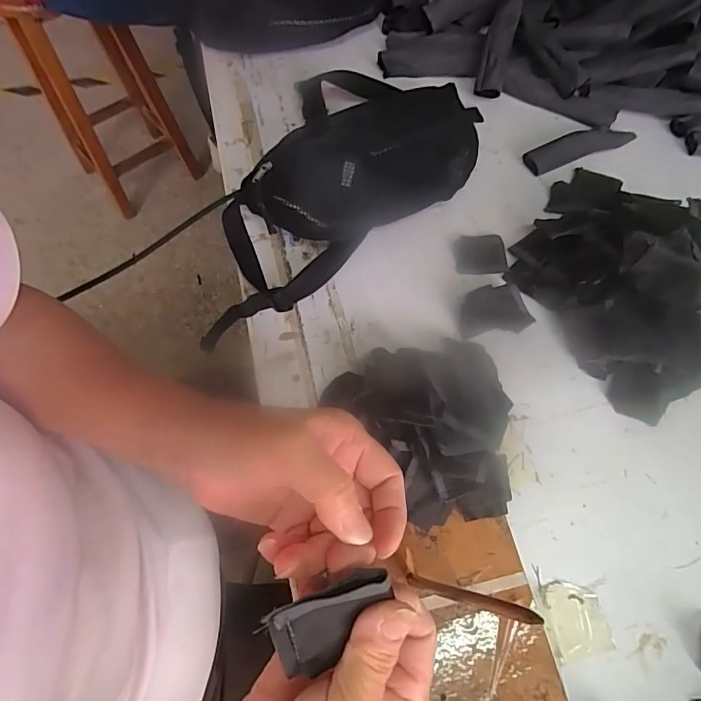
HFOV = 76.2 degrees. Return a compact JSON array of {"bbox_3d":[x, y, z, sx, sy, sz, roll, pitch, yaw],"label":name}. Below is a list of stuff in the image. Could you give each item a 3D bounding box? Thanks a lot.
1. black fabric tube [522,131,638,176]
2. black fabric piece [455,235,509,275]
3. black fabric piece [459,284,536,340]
[{"bbox_3d":[0.273,-0.241,0.531,0.137,0.021,0.028,-19,68,-8],"label":"black fabric tube"},{"bbox_3d":[0.140,-0.104,0.482,0.053,0.004,0.049,1,67,0],"label":"black fabric piece"},{"bbox_3d":[0.144,-0.041,0.452,0.069,0.006,0.054,-5,67,-2],"label":"black fabric piece"}]

